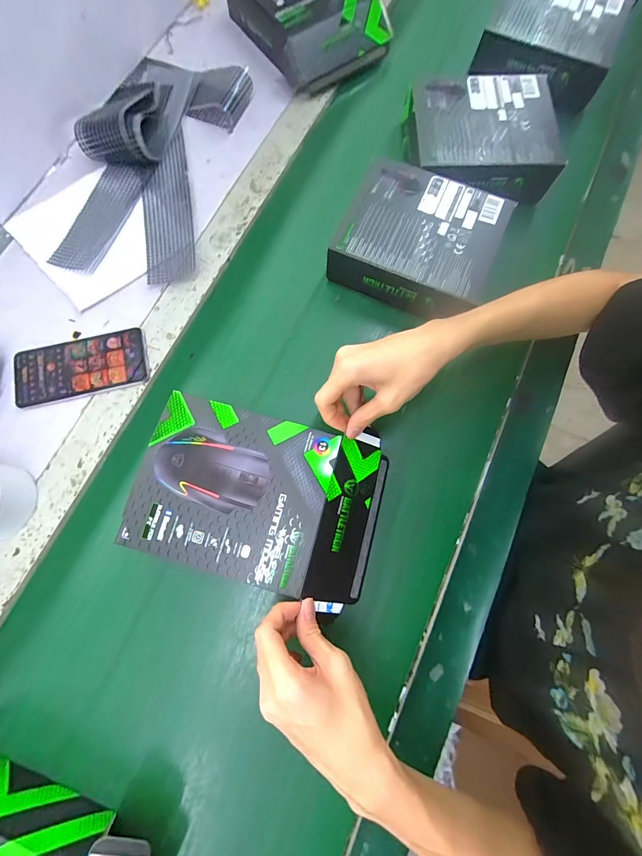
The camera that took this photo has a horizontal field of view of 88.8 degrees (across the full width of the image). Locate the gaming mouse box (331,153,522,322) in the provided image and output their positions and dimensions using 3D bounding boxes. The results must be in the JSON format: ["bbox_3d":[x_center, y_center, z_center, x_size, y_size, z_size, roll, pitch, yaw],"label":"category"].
[{"bbox_3d":[0.120,-0.231,0.418,0.183,0.058,0.175,25,80,5],"label":"gaming mouse box"}]

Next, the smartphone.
[{"bbox_3d":[-0.293,-0.074,0.401,0.154,0.007,0.074,-12,79,-3],"label":"smartphone"}]

